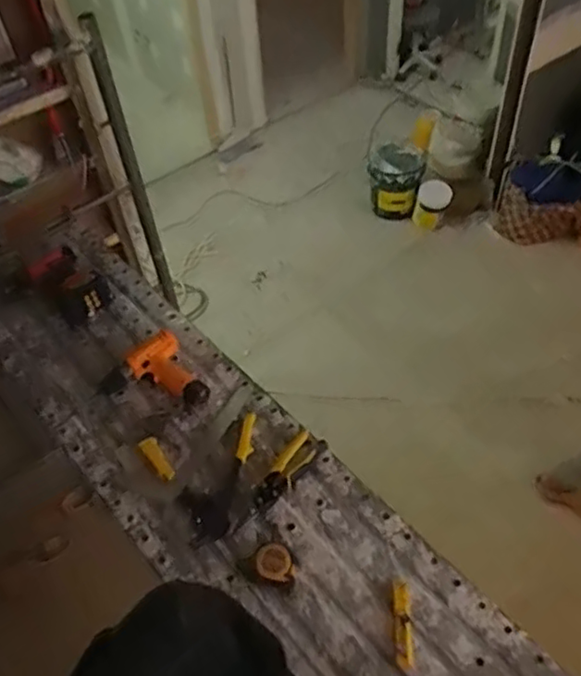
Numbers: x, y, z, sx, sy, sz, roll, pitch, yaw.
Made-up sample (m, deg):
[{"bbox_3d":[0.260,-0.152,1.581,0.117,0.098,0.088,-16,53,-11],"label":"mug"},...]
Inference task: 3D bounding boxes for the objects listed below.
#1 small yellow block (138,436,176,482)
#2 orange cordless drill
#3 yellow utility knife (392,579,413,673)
[{"bbox_3d":[-0.258,0.235,1.245,0.034,0.025,0.109,-28,53,-18],"label":"small yellow block"},{"bbox_3d":[-0.292,0.094,1.338,0.201,0.063,0.191,-28,53,-18],"label":"orange cordless drill"},{"bbox_3d":[0.179,0.453,1.023,0.028,0.015,0.137,1,50,5],"label":"yellow utility knife"}]

